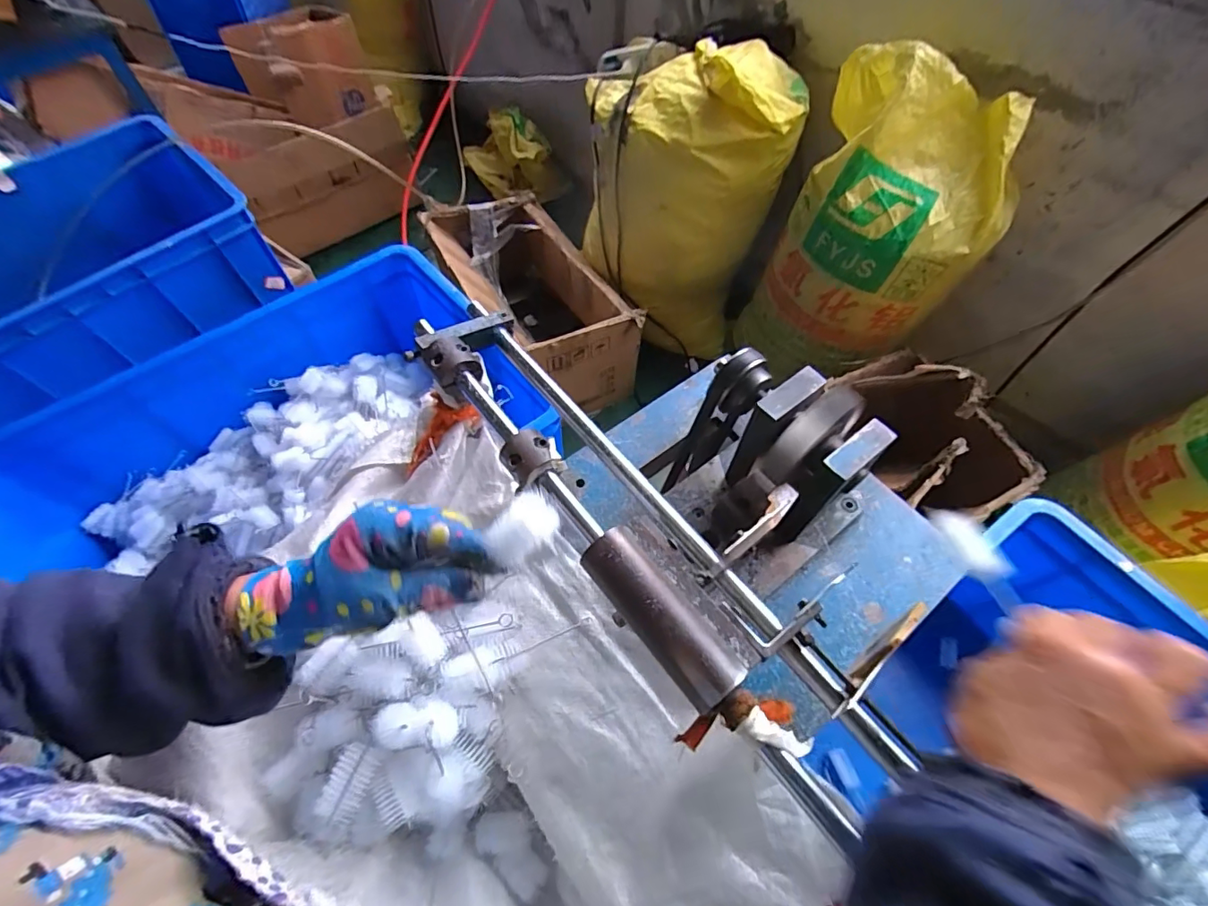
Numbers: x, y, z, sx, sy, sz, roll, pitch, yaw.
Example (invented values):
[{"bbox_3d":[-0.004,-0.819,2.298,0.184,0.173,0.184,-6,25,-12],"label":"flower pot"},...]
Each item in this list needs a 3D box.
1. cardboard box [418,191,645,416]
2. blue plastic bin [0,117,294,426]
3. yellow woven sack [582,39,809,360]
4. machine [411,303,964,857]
[{"bbox_3d":[-0.177,-0.366,1.275,0.308,0.257,0.551,-24,61,-16],"label":"cardboard box"},{"bbox_3d":[-0.977,-0.326,0.904,0.513,0.139,0.620,39,65,22],"label":"blue plastic bin"},{"bbox_3d":[0.166,-0.560,1.173,0.389,0.549,0.266,24,60,14],"label":"yellow woven sack"},{"bbox_3d":[0.084,0.004,0.448,0.292,0.147,0.406,-31,63,-19],"label":"machine"}]

